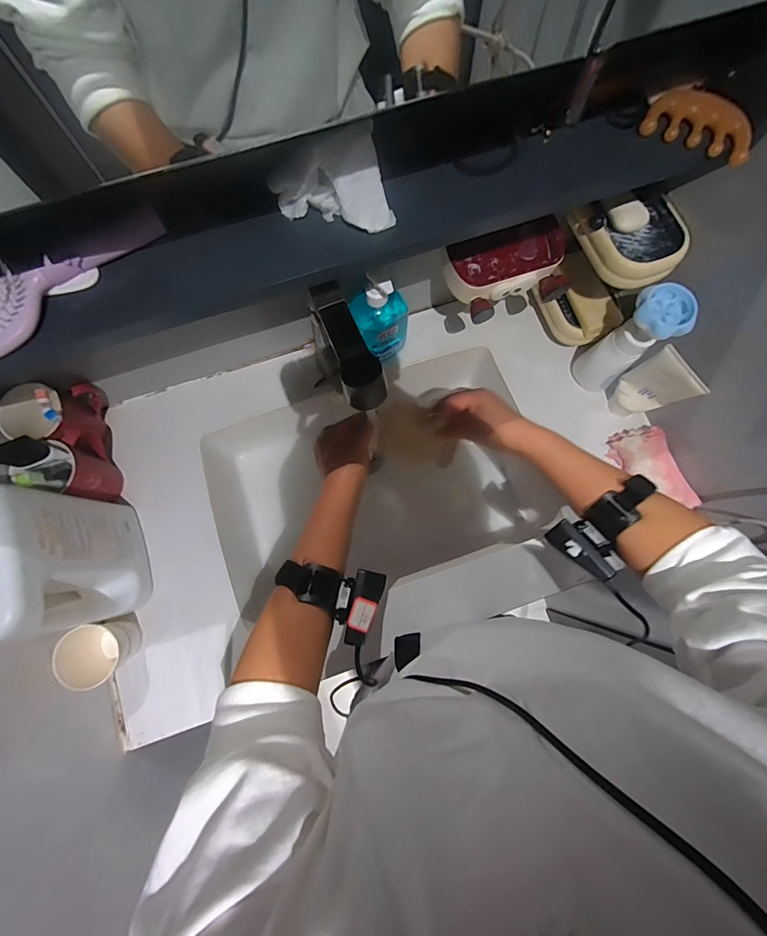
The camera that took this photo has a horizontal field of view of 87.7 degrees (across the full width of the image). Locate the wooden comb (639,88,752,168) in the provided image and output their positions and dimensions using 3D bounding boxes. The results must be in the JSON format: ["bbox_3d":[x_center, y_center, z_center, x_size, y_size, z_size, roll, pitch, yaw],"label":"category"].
[{"bbox_3d":[0.298,-0.324,0.373,0.098,0.017,0.054,23,79,4],"label":"wooden comb"}]

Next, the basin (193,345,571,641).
[{"bbox_3d":[-0.014,0.022,0.685,0.515,0.106,0.333,-19,79,-4],"label":"basin"}]

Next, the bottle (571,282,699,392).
[{"bbox_3d":[0.350,-0.177,0.579,0.063,0.187,0.067,0,78,0],"label":"bottle"}]

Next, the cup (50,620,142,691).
[{"bbox_3d":[-0.366,0.241,0.528,0.067,0.097,0.075,-18,78,-4],"label":"cup"}]

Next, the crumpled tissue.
[{"bbox_3d":[-0.044,-0.238,0.337,0.099,0.046,0.061,-11,78,-3],"label":"crumpled tissue"}]

